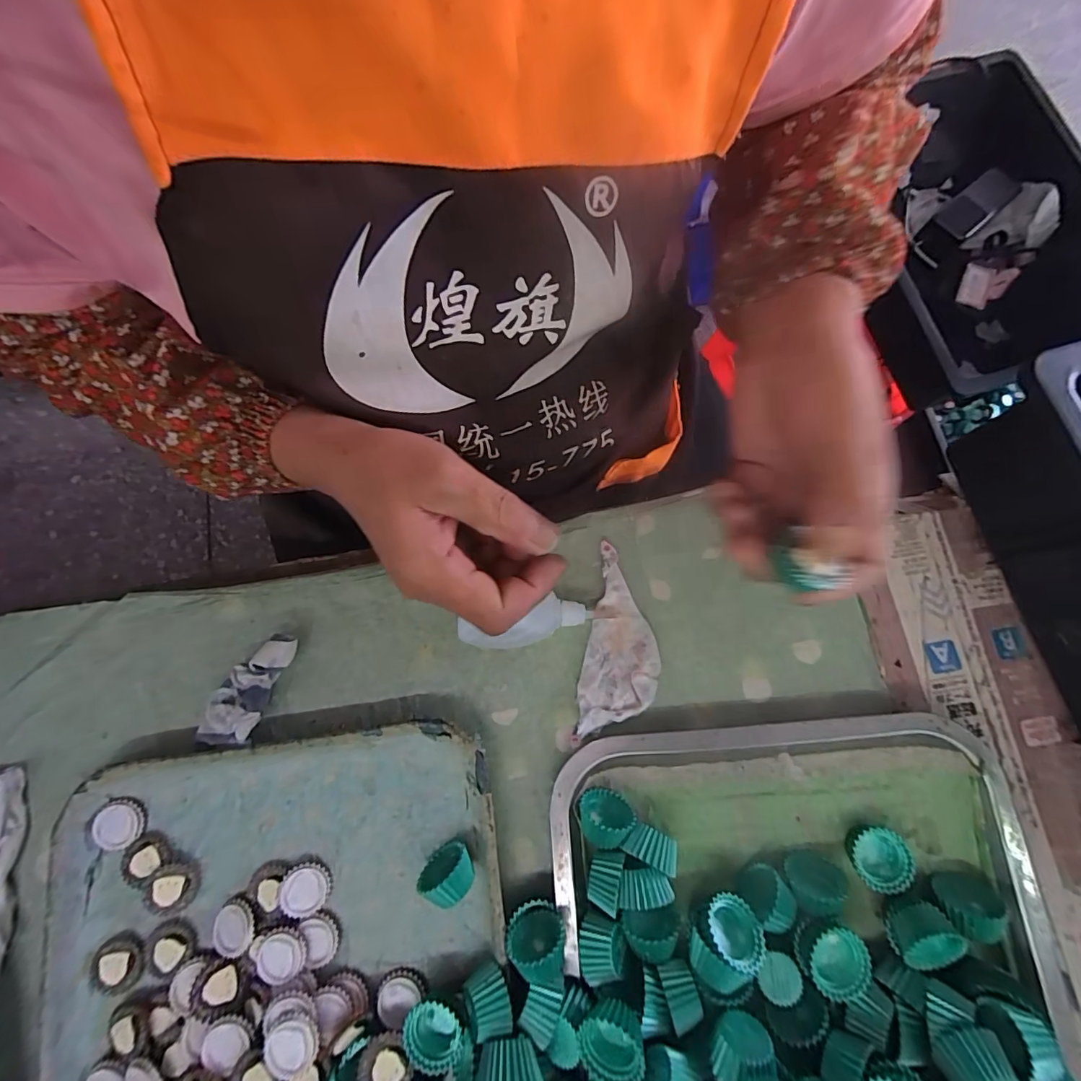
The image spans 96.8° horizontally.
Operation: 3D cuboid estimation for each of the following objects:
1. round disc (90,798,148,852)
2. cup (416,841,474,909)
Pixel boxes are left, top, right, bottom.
[{"bbox_3d":[-0.256,0.172,0.290,0.027,0.005,0.027,0,77,0],"label":"round disc"},{"bbox_3d":[-0.053,0.194,0.277,0.033,0.030,0.024,-36,80,-7],"label":"cup"}]

